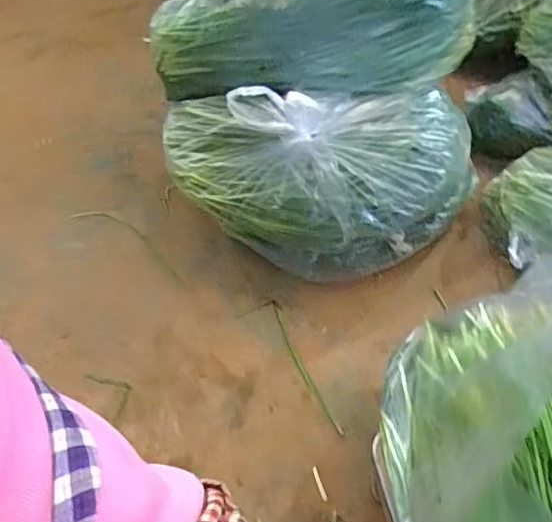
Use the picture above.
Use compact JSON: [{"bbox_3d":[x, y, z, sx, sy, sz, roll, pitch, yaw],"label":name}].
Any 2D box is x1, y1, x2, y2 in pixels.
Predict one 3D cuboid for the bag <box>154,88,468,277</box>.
[{"bbox_3d":[0.079,-0.132,0.885,0.474,0.249,0.195,-5,56,0],"label":"bag"}]

